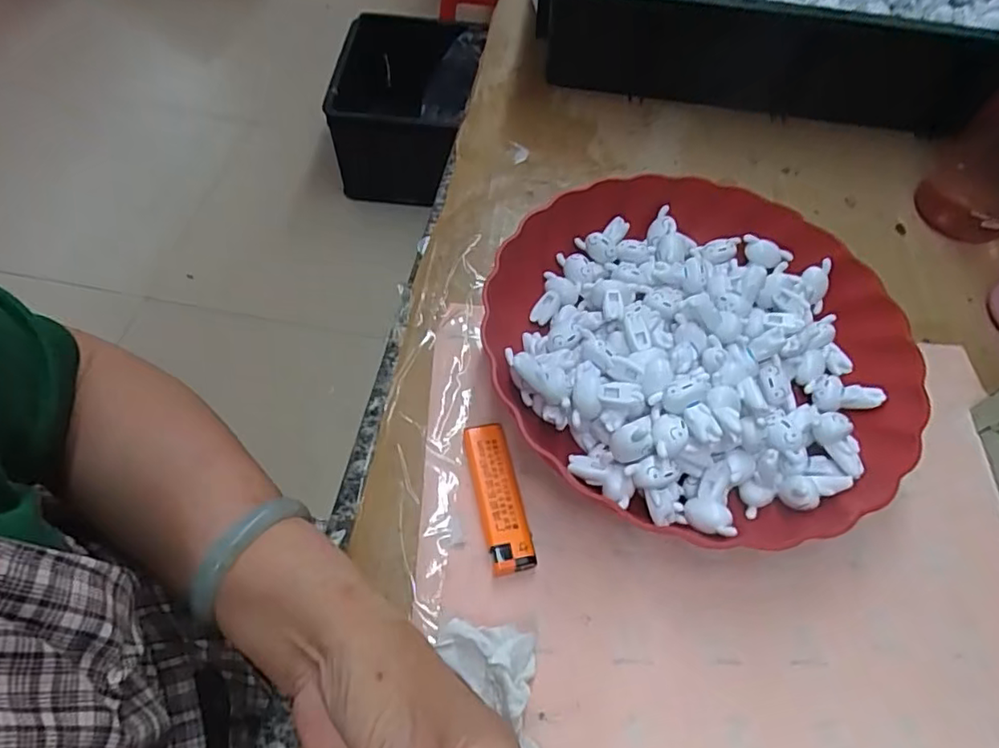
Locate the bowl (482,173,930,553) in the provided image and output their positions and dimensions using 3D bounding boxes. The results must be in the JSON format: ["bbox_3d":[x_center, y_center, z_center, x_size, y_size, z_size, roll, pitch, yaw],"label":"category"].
[{"bbox_3d":[0.118,-0.015,0.358,0.243,0.062,0.239,1,57,-1],"label":"bowl"}]

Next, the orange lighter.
[{"bbox_3d":[-0.001,0.065,0.317,0.023,0.014,0.078,-11,58,-9],"label":"orange lighter"}]

